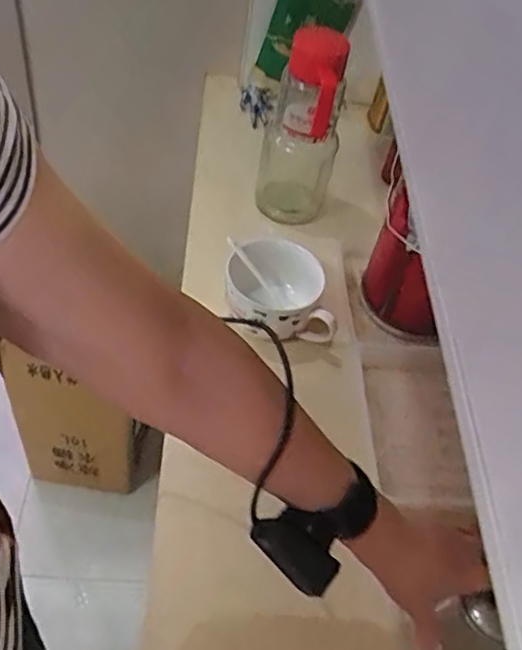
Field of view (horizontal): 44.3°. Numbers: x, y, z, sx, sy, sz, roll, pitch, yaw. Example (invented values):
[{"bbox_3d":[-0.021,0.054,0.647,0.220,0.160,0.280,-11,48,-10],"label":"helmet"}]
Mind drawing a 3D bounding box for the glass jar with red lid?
[{"bbox_3d":[0.053,-0.263,0.881,0.106,0.280,0.104,5,49,-6],"label":"glass jar with red lid"}]

